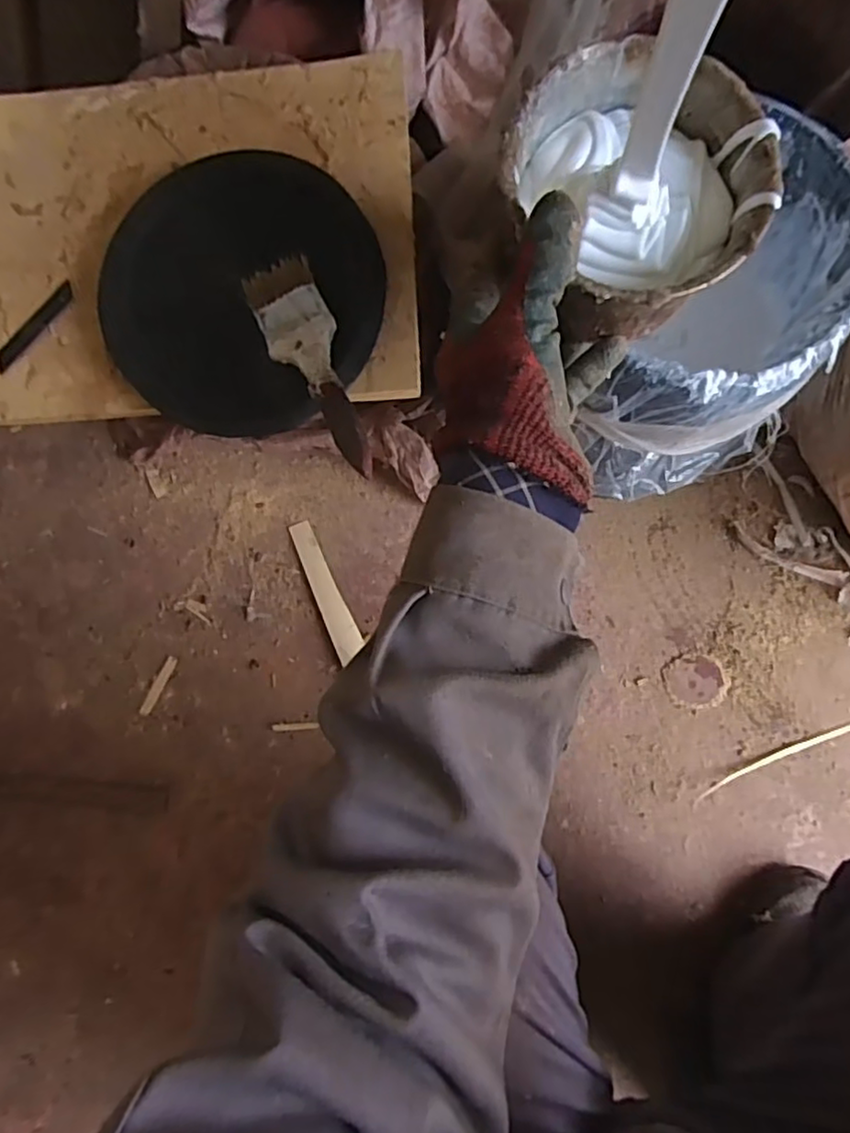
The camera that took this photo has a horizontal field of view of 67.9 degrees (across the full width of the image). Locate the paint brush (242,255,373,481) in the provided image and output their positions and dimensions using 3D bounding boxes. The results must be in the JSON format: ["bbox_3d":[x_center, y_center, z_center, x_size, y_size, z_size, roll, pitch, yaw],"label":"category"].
[{"bbox_3d":[-0.078,-0.141,0.448,0.049,0.011,0.167,-24,84,1],"label":"paint brush"}]

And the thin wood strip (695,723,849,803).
[{"bbox_3d":[0.436,0.191,0.694,0.291,0.004,0.016,-23,84,1],"label":"thin wood strip"}]

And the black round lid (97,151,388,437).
[{"bbox_3d":[-0.138,-0.210,0.478,0.207,0.043,0.208,0,85,4],"label":"black round lid"}]

